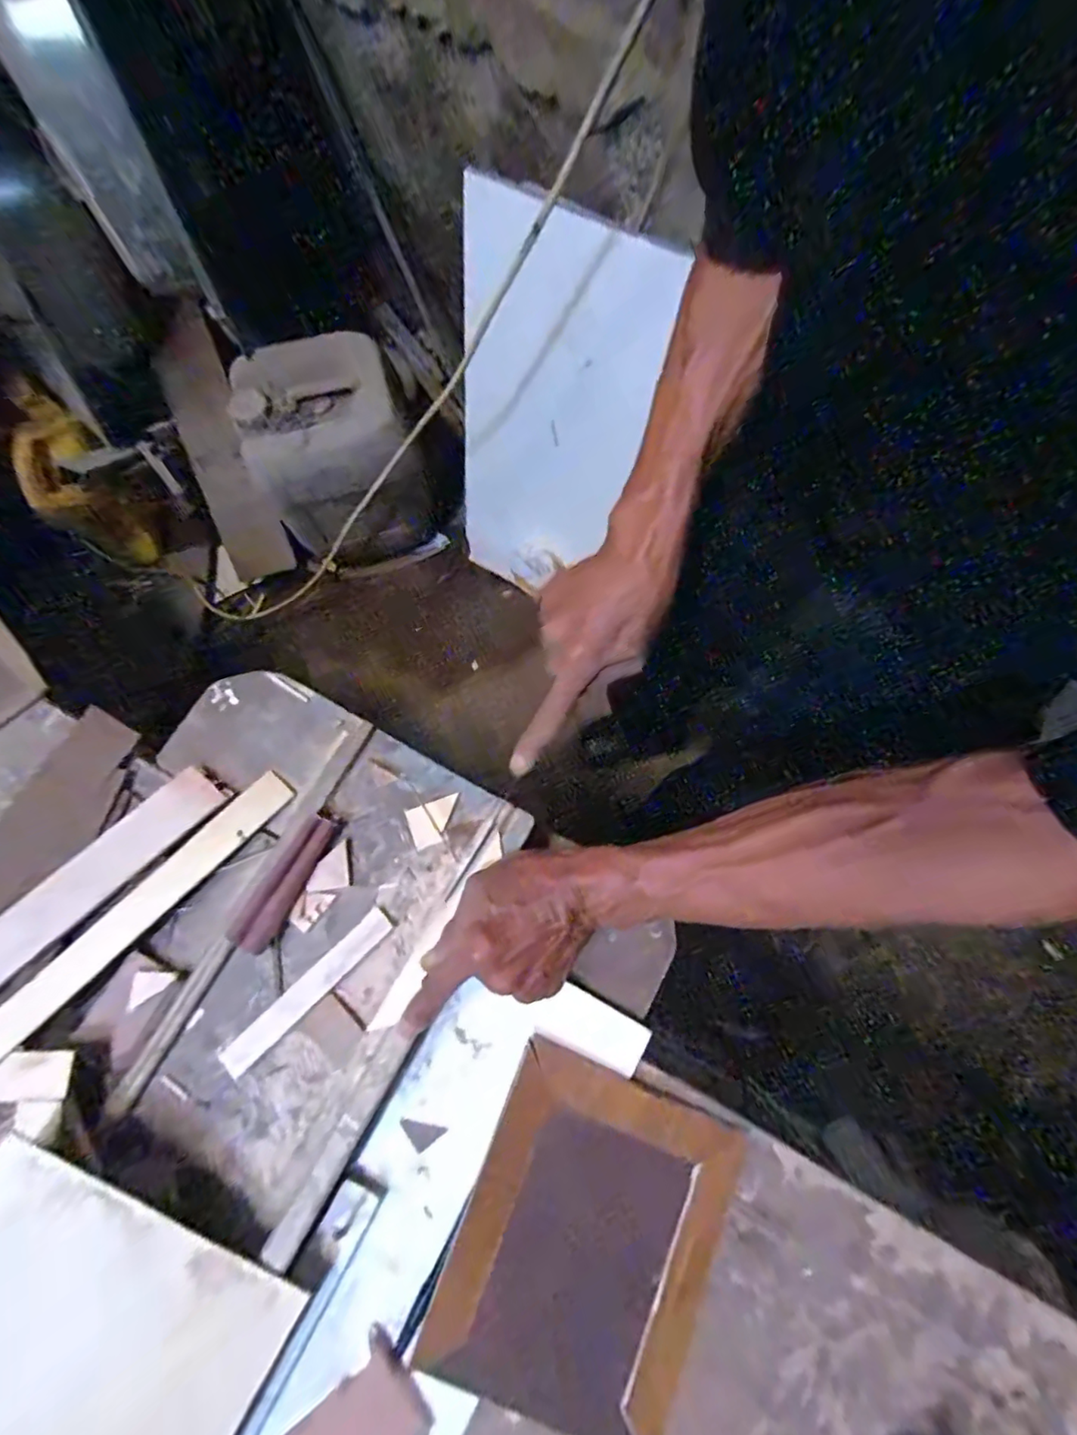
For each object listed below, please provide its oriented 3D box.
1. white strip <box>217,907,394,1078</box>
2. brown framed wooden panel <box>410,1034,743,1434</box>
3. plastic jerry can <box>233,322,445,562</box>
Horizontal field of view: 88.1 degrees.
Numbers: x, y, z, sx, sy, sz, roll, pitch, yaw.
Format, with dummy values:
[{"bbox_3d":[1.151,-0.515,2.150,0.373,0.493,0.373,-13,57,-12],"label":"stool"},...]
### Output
[{"bbox_3d":[-0.160,0.189,0.388,0.136,0.008,0.020,-43,82,-8],"label":"white strip"},{"bbox_3d":[0.032,0.342,0.366,0.161,0.010,0.193,22,77,5],"label":"brown framed wooden panel"},{"bbox_3d":[-0.371,-0.502,1.107,0.299,0.352,0.229,-15,79,-4],"label":"plastic jerry can"}]

